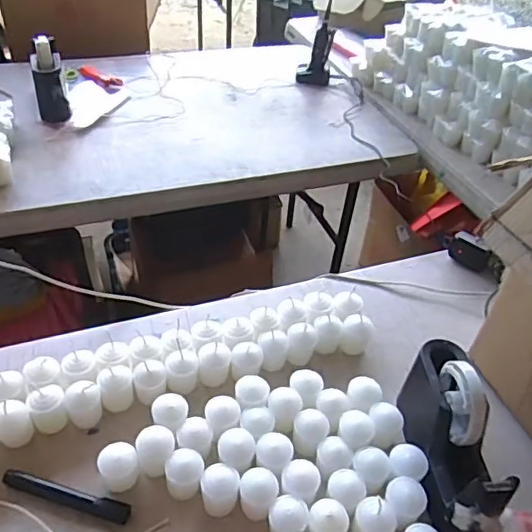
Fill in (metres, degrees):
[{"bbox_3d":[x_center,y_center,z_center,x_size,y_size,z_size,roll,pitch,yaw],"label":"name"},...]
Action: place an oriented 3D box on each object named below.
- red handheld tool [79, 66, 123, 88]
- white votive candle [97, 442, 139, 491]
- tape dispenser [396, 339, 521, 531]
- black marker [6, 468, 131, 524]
[{"bbox_3d":[-0.386,-0.434,1.283,0.127,0.017,0.042,29,47,23],"label":"red handheld tool"},{"bbox_3d":[-0.152,0.209,0.584,0.038,0.045,0.038,3,42,-3],"label":"white votive candle"},{"bbox_3d":[0.194,0.168,0.582,0.063,0.113,0.187,0,43,-7],"label":"tape dispenser"},{"bbox_3d":[-0.197,0.227,0.559,0.128,0.013,0.020,14,43,8],"label":"black marker"}]

